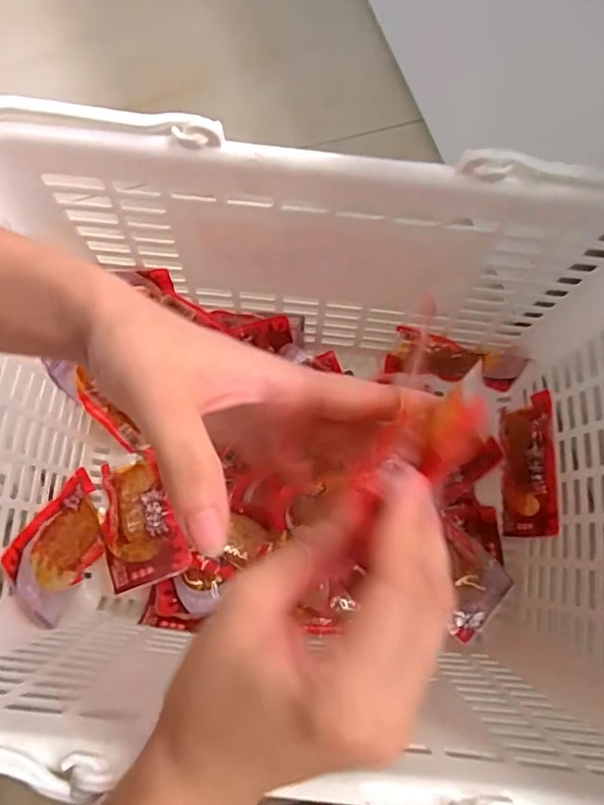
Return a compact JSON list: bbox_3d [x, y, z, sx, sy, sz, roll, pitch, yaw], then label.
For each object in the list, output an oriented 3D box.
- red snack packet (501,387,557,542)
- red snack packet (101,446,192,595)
[{"bbox_3d":[0.180,0.052,0.444,0.007,0.063,0.109,7,75,-16],"label":"red snack packet"},{"bbox_3d":[-0.132,0.091,0.433,0.060,0.016,0.103,-22,77,-7],"label":"red snack packet"}]

